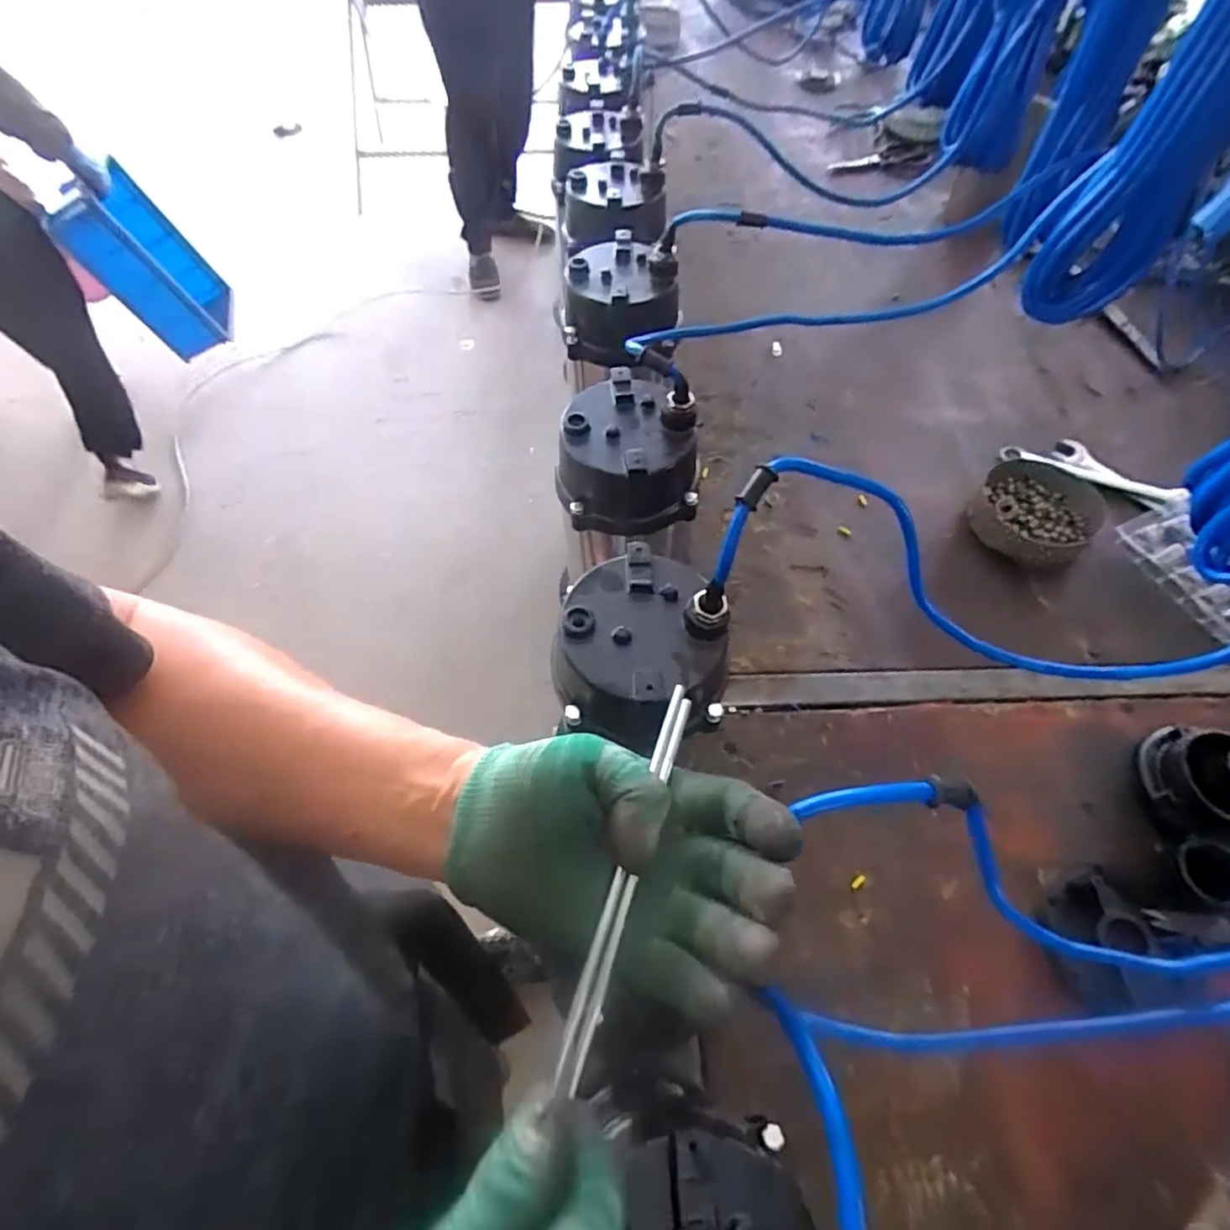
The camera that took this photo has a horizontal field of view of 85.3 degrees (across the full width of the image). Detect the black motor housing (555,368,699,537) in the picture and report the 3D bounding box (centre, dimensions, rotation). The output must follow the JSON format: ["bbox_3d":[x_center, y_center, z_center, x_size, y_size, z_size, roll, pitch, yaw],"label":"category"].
[{"bbox_3d":[0.013,-0.133,0.554,0.111,0.077,0.111,-1,58,2],"label":"black motor housing"}]

